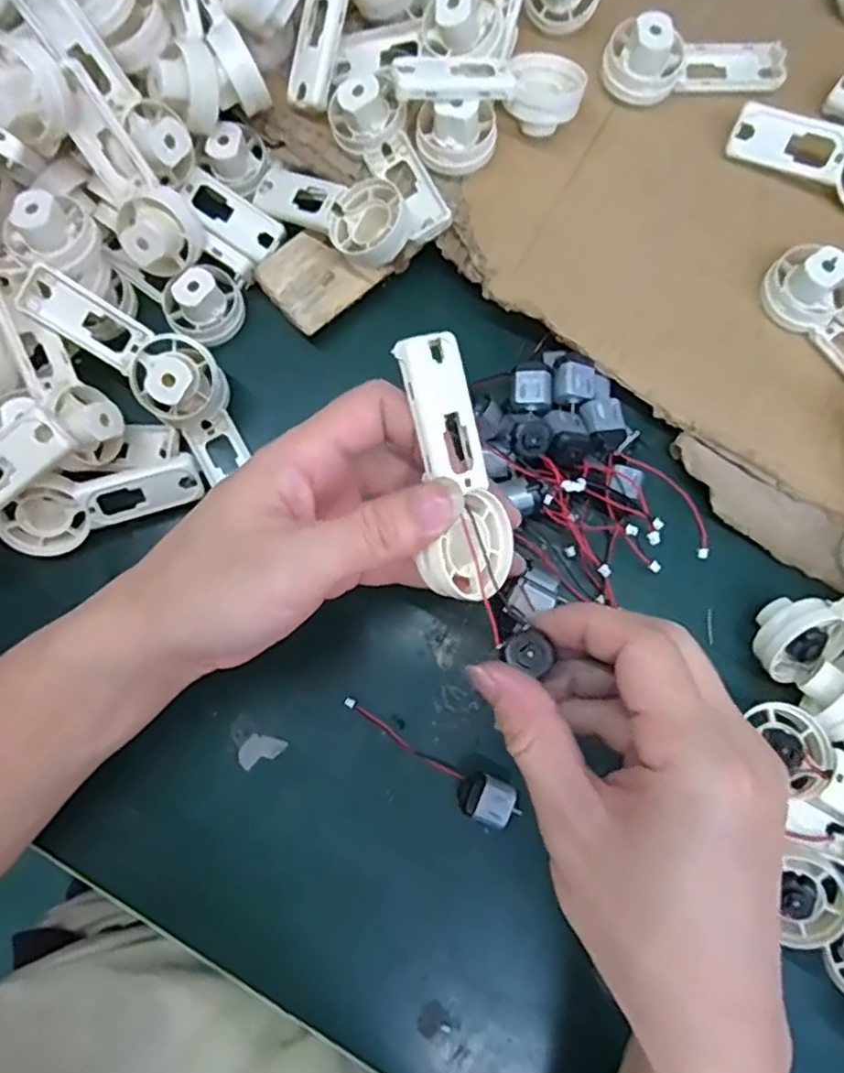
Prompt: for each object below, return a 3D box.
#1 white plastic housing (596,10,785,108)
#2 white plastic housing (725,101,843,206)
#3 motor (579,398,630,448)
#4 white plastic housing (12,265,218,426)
[{"bbox_3d":[0.139,-0.244,0.346,0.092,0.030,0.032,-7,80,0],"label":"white plastic housing"},{"bbox_3d":[0.201,-0.190,0.342,0.093,0.023,0.037,18,125,4],"label":"white plastic housing"},{"bbox_3d":[0.086,-0.053,0.328,0.019,0.017,0.022,-16,80,-2],"label":"motor"},{"bbox_3d":[-0.141,-0.093,0.324,0.088,0.026,0.038,34,82,-6],"label":"white plastic housing"}]

